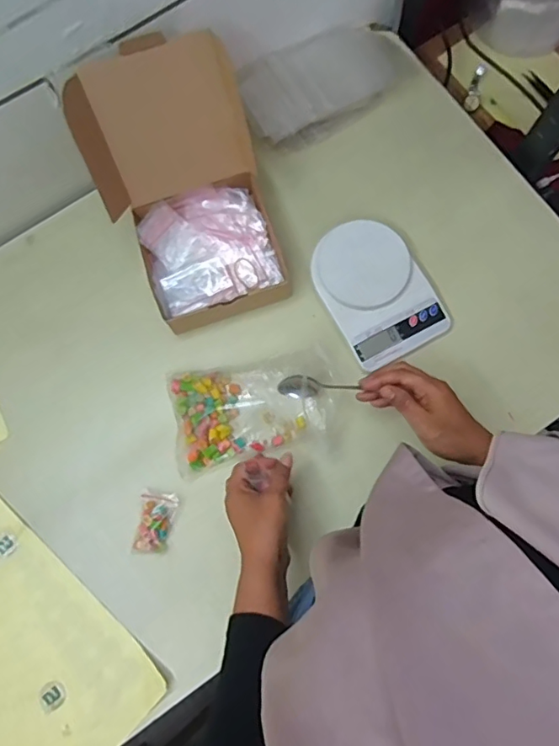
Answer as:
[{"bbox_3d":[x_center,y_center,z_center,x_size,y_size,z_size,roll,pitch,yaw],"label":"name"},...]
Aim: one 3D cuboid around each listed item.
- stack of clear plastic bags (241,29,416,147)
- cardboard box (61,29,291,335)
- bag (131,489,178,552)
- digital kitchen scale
[{"bbox_3d":[0.067,-0.405,0.726,0.245,0.044,0.122,-31,85,-6],"label":"stack of clear plastic bags"},{"bbox_3d":[-0.107,-0.210,0.616,0.186,0.159,0.270,-24,80,-6],"label":"cardboard box"},{"bbox_3d":[-0.147,0.177,0.627,0.044,0.015,0.070,5,78,0],"label":"bag"},{"bbox_3d":[0.122,-0.106,0.675,0.127,0.040,0.177,-30,81,-7],"label":"digital kitchen scale"}]

